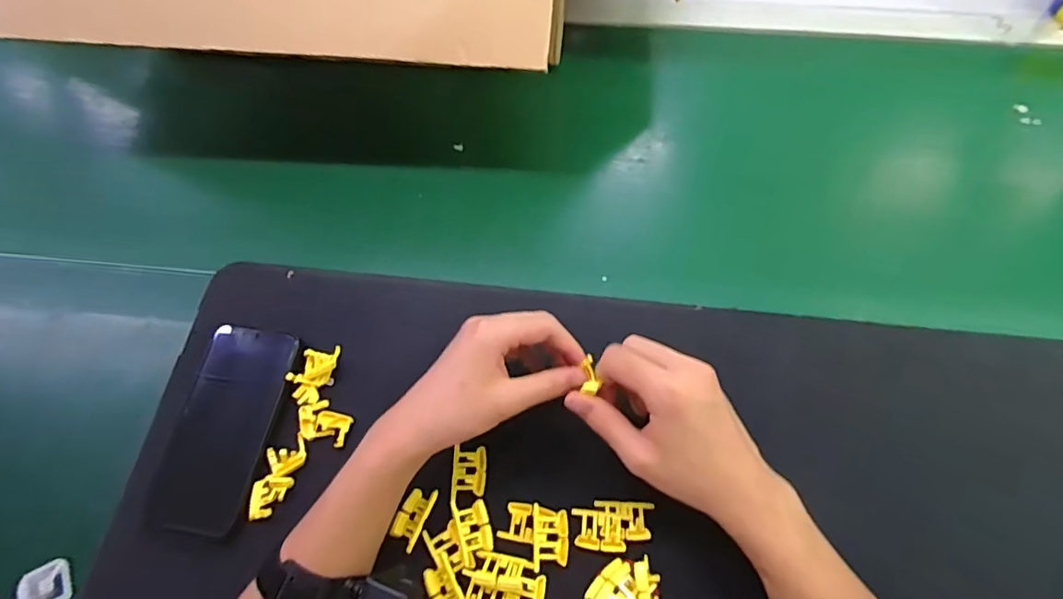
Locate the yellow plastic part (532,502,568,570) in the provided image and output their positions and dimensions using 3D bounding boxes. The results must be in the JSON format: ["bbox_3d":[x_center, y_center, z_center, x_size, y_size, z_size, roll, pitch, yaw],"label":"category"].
[{"bbox_3d":[0.014,0.173,0.391,0.026,0.009,0.041,0,62,1],"label":"yellow plastic part"}]

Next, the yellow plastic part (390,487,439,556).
[{"bbox_3d":[-0.088,0.162,0.399,0.022,0.016,0.042,20,64,11],"label":"yellow plastic part"}]

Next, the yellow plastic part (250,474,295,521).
[{"bbox_3d":[-0.202,0.152,0.412,0.024,0.009,0.033,8,63,5],"label":"yellow plastic part"}]

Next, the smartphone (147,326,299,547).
[{"bbox_3d":[-0.242,0.099,0.427,0.075,0.012,0.163,3,62,2],"label":"smartphone"}]

